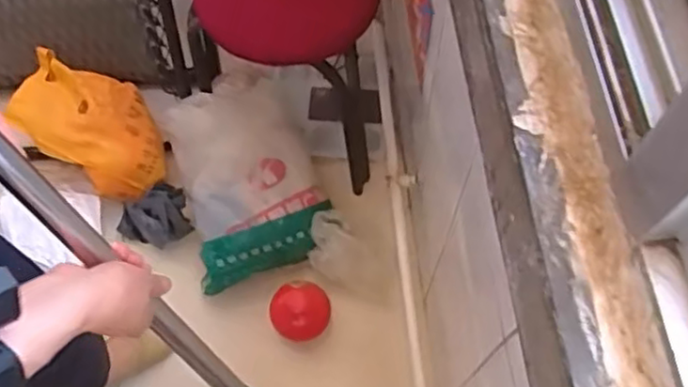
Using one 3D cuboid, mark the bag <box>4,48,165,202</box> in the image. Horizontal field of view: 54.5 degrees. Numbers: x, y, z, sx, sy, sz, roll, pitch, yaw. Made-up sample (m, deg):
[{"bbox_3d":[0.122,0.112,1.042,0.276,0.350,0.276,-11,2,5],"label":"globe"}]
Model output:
[{"bbox_3d":[-0.477,-0.127,1.311,0.330,0.090,0.196,42,79,-24],"label":"bag"}]

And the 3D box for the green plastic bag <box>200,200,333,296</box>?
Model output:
[{"bbox_3d":[-0.146,0.101,1.249,0.262,0.093,0.076,-21,67,-6],"label":"green plastic bag"}]

